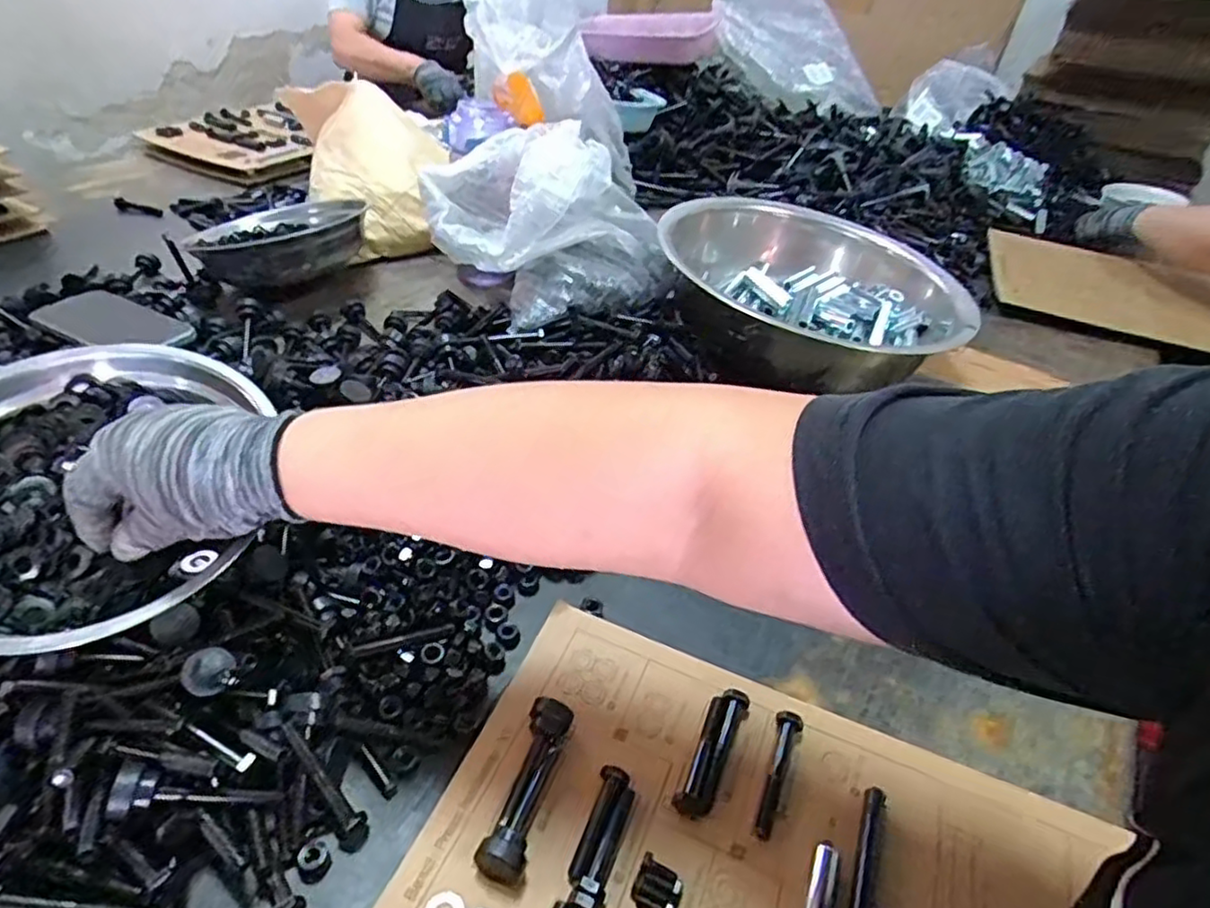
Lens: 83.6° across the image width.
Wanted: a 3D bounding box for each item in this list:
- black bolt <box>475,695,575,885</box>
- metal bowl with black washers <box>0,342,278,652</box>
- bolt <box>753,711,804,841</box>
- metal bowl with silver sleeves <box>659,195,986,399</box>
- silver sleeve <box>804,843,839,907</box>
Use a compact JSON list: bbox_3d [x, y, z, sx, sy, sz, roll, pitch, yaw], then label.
[{"bbox_3d":[-0.044,0.186,0.385,0.025,0.025,0.095,13,40,8],"label":"black bolt"},{"bbox_3d":[-0.305,0.014,0.398,0.202,0.065,0.202,4,58,-6],"label":"metal bowl with black washers"},{"bbox_3d":[0.102,0.191,0.408,0.016,0.012,0.077,22,42,17],"label":"bolt"},{"bbox_3d":[0.232,-0.188,0.766,0.339,0.102,0.335,18,41,13],"label":"metal bowl with silver sleeves"},{"bbox_3d":[0.113,0.233,0.355,0.013,0.011,0.052,19,41,14],"label":"silver sleeve"}]

